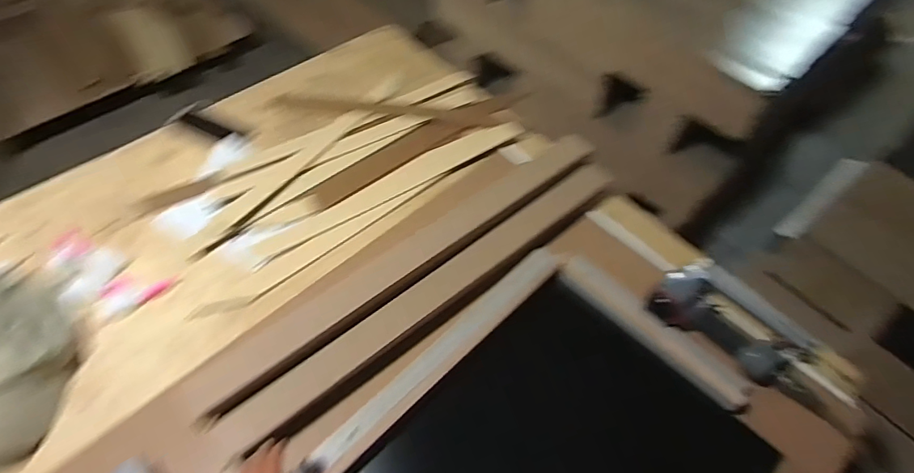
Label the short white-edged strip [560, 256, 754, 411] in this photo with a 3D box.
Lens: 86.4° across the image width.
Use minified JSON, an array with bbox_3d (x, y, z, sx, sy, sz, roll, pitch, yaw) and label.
[{"bbox_3d":[0.304,0.142,0.768,0.321,0.024,0.052,40,63,22],"label":"short white-edged strip"}]

